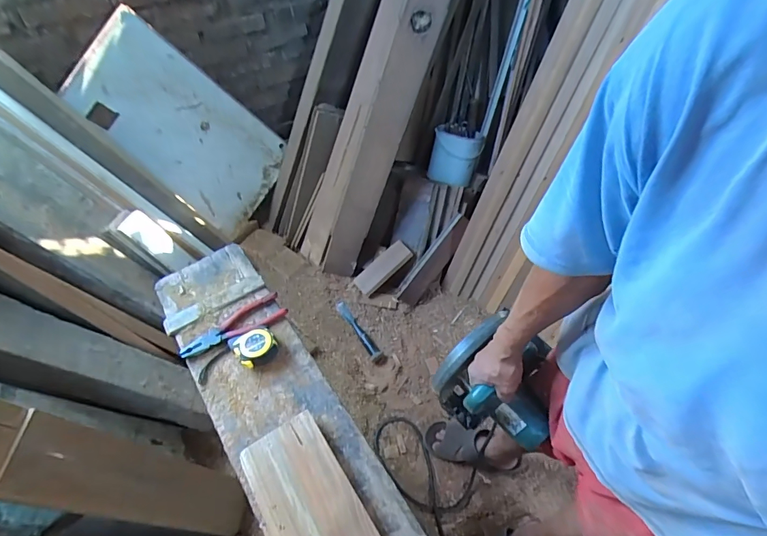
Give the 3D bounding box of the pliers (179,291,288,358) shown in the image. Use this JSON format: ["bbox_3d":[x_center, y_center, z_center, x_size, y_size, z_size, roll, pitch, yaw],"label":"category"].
[{"bbox_3d":[-0.278,0.109,0.768,0.195,0.014,0.063,-28,58,-21],"label":"pliers"}]

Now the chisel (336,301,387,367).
[{"bbox_3d":[-0.082,0.222,1.418,0.046,0.039,0.264,-32,60,-23],"label":"chisel"}]

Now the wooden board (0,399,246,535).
[{"bbox_3d":[-0.455,0.413,0.792,0.030,0.622,0.123,-8,53,15],"label":"wooden board"}]

